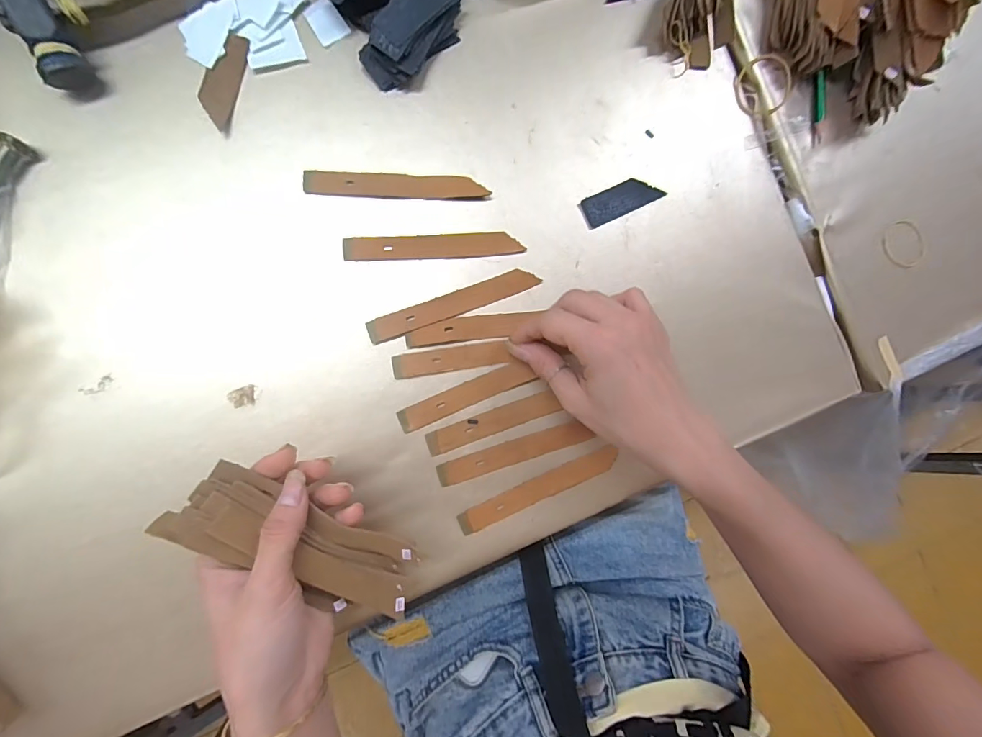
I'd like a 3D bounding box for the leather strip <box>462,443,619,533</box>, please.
[{"bbox_3d":[0.035,0.087,0.314,0.120,0.004,0.017,-22,91,-8],"label":"leather strip"}]

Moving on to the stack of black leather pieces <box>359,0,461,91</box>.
[{"bbox_3d":[-0.052,-0.233,0.301,0.041,0.029,0.082,40,83,-5],"label":"stack of black leather pieces"}]

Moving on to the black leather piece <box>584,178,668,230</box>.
[{"bbox_3d":[0.100,-0.129,0.331,0.063,0.004,0.022,-27,92,-8],"label":"black leather piece"}]

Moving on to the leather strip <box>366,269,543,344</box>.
[{"bbox_3d":[-0.025,-0.046,0.309,0.123,0.004,0.017,-21,91,-8],"label":"leather strip"}]

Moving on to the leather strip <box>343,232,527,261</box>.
[{"bbox_3d":[-0.039,-0.086,0.308,0.123,0.004,0.017,-5,89,-8],"label":"leather strip"}]

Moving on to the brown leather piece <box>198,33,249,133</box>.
[{"bbox_3d":[-0.179,-0.193,0.292,0.022,0.004,0.062,16,86,-7],"label":"brown leather piece"}]

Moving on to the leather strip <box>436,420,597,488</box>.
[{"bbox_3d":[0.017,0.059,0.309,0.109,0.010,0.017,-18,91,-8],"label":"leather strip"}]

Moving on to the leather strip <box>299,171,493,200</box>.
[{"bbox_3d":[-0.065,-0.128,0.307,0.123,0.004,0.017,-1,88,-8],"label":"leather strip"}]

